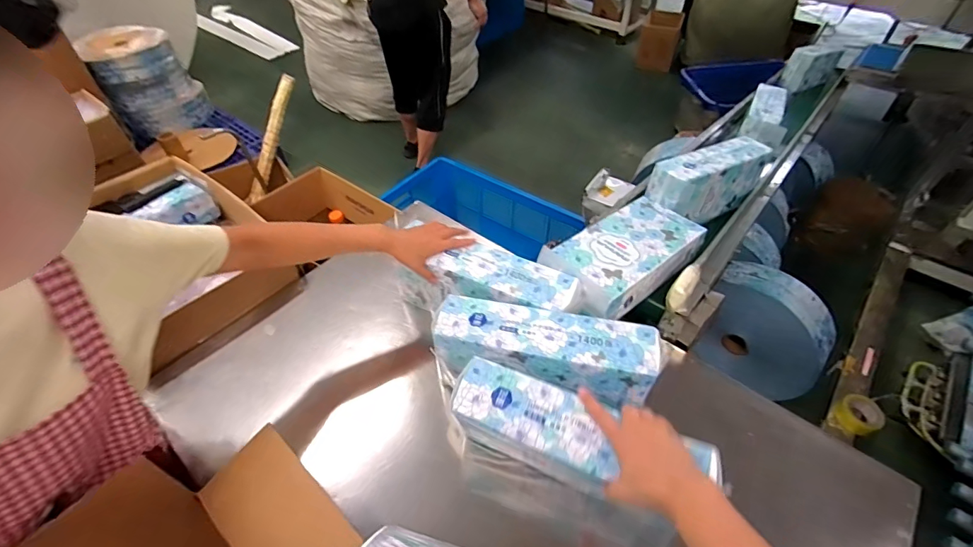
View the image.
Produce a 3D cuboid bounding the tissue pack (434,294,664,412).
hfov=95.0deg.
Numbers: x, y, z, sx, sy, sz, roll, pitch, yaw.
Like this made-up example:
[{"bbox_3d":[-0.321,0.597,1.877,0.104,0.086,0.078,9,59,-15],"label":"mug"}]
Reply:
[{"bbox_3d":[0.090,0.119,0.715,0.346,0.075,0.108,8,49,9],"label":"tissue pack"}]

